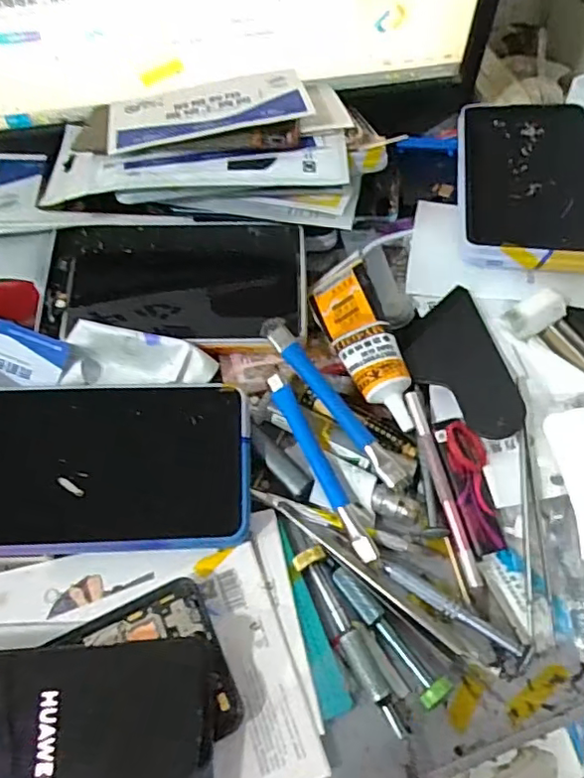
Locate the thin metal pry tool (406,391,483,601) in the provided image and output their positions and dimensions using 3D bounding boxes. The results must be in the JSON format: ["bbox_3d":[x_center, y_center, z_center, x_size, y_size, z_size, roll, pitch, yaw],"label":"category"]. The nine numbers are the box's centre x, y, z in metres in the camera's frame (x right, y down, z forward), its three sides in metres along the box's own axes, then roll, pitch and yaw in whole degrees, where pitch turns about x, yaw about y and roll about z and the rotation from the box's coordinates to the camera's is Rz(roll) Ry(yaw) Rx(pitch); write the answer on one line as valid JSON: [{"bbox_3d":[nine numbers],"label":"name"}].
[{"bbox_3d":[0.089,0.058,0.344,0.010,0.008,0.123,-10,63,-7],"label":"thin metal pry tool"}]

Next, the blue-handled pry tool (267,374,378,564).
[{"bbox_3d":[0.016,0.044,0.353,0.012,0.013,0.125,-23,65,-13],"label":"blue-handled pry tool"}]

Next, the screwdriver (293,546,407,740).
[{"bbox_3d":[0.031,0.131,0.309,0.017,0.011,0.099,-24,65,-13],"label":"screwdriver"}]

